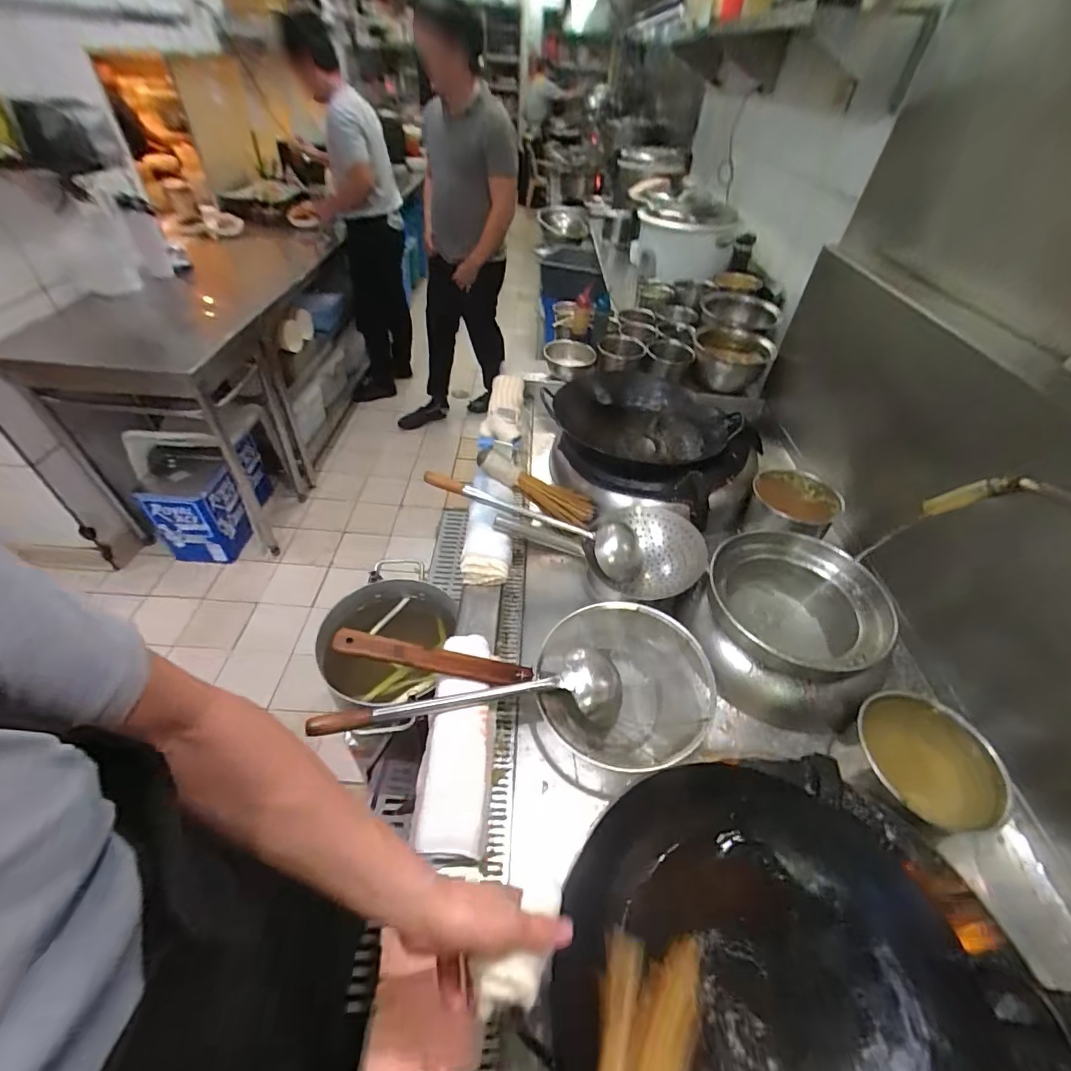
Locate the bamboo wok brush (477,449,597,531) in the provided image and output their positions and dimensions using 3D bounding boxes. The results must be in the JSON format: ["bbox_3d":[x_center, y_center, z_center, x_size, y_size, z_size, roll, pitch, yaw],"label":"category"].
[{"bbox_3d":[0.001,-0.112,1.109,0.292,0.053,0.087,29,45,-8],"label":"bamboo wok brush"}]

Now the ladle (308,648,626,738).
[{"bbox_3d":[-0.089,0.250,0.759,0.476,0.079,0.104,-4,45,-9],"label":"ladle"}]

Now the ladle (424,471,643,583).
[{"bbox_3d":[-0.001,-0.039,1.045,0.490,0.113,0.114,18,46,13],"label":"ladle"}]

